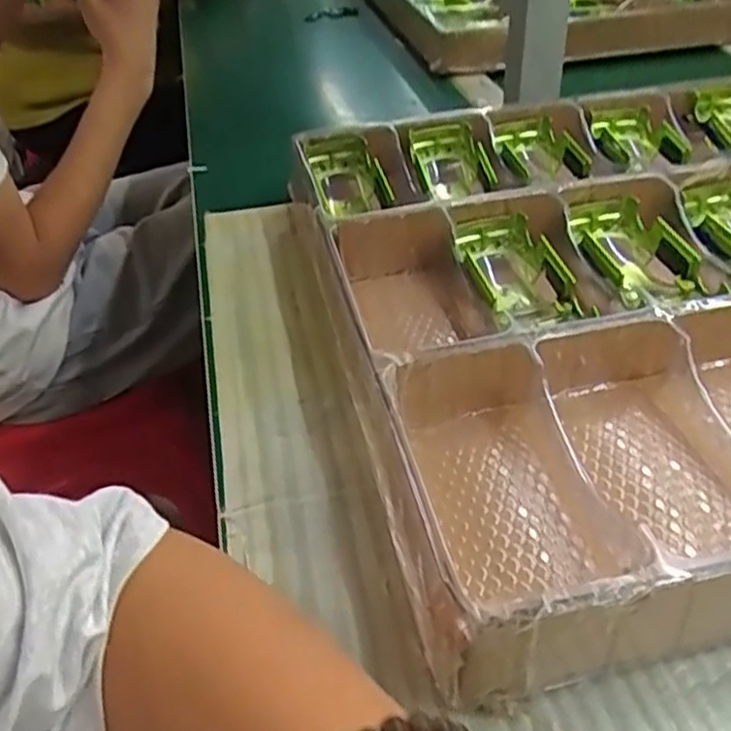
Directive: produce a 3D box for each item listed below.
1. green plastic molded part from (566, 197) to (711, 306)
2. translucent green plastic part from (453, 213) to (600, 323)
[{"bbox_3d":[0.171,-0.072,0.476,0.056,0.038,0.103,-10,40,-8],"label":"green plastic molded part"},{"bbox_3d":[0.095,-0.061,0.465,0.059,0.028,0.101,-10,40,-8],"label":"translucent green plastic part"}]

